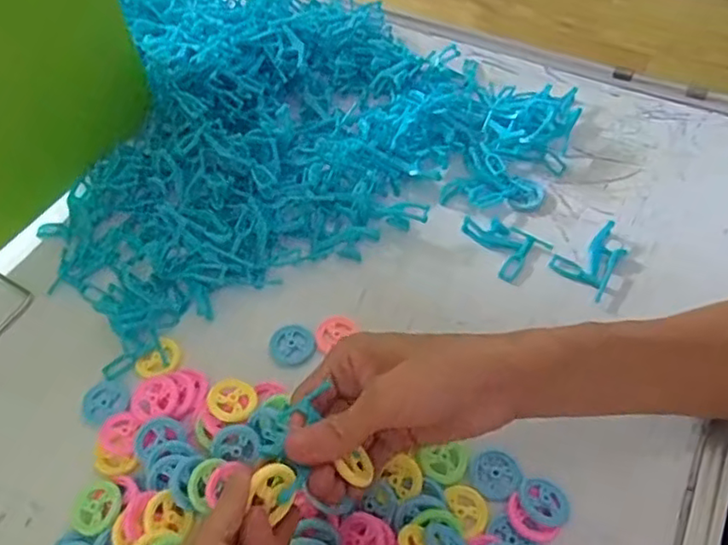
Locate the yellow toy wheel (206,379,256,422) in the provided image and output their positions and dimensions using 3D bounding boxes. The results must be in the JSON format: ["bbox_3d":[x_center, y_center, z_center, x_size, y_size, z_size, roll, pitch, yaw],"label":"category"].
[{"bbox_3d":[-0.081,0.077,0.385,0.028,0.005,0.030,5,43,-5],"label":"yellow toy wheel"}]

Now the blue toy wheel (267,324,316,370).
[{"bbox_3d":[-0.048,0.048,0.421,0.030,0.005,0.030,-1,56,2],"label":"blue toy wheel"}]

